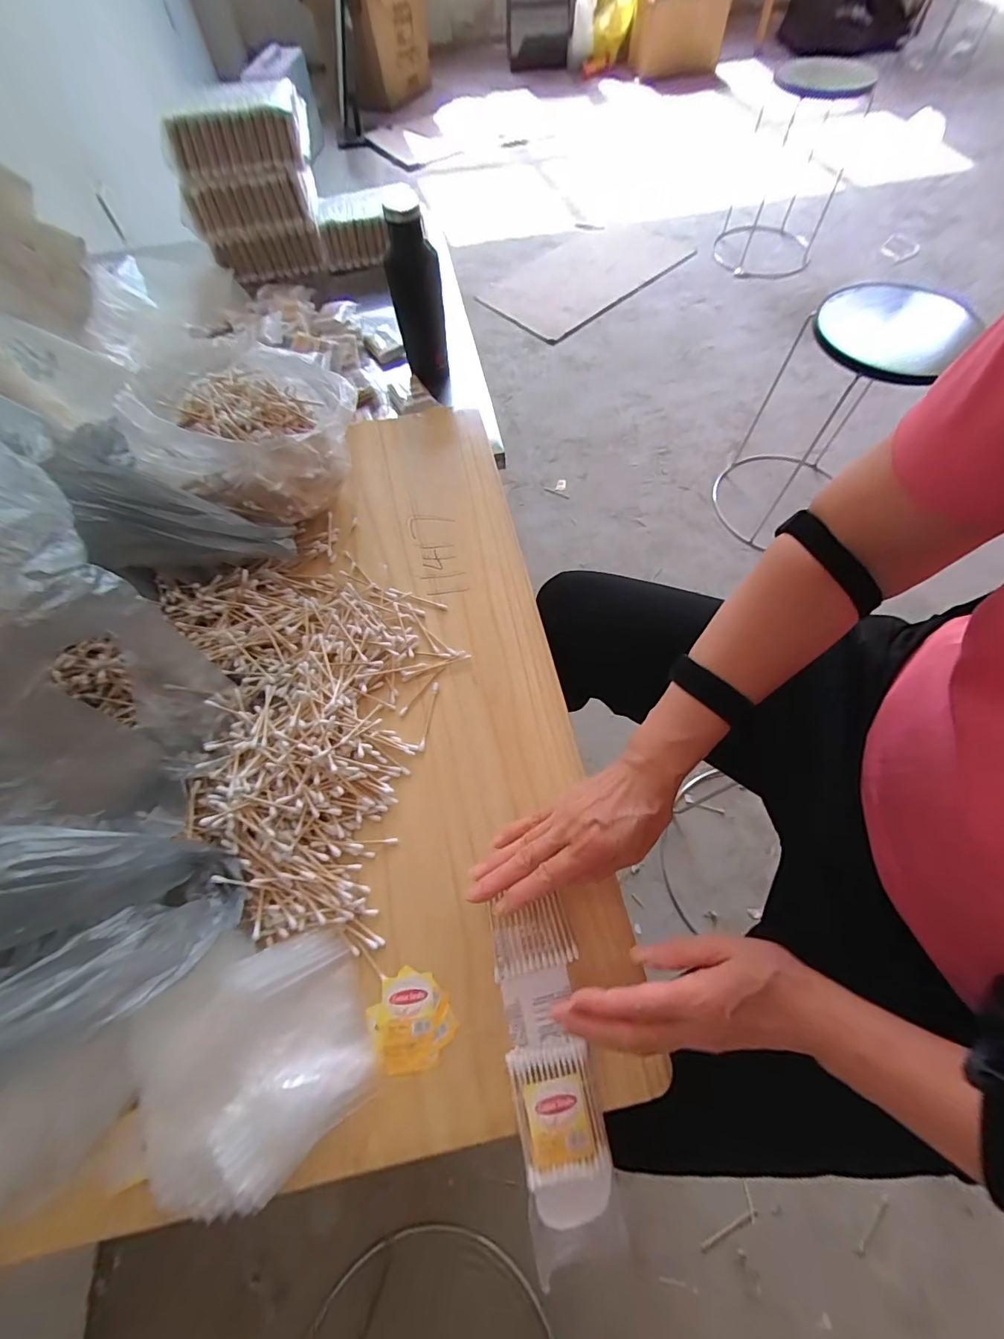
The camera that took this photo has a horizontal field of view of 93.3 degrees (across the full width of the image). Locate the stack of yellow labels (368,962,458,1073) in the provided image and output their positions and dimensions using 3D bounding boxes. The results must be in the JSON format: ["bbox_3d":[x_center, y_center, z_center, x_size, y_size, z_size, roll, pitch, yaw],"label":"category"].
[{"bbox_3d":[-0.070,0.269,0.365,0.058,0.008,0.064,-27,66,-10],"label":"stack of yellow labels"}]

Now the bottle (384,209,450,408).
[{"bbox_3d":[-0.122,-0.530,0.707,0.075,0.216,0.066,-9,64,-2],"label":"bottle"}]

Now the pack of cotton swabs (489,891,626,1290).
[{"bbox_3d":[0.035,0.282,0.341,0.060,0.017,0.199,-9,61,-2],"label":"pack of cotton swabs"}]

